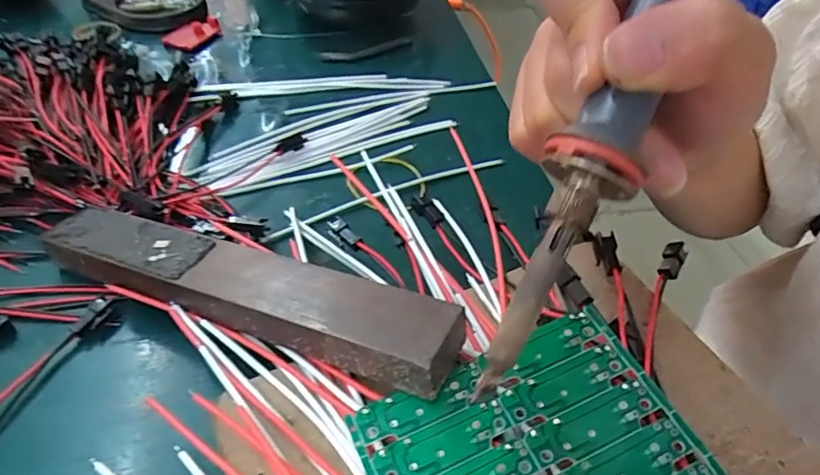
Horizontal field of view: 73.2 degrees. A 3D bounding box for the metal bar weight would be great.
[{"bbox_3d":[-0.068,0.020,0.208,0.183,0.017,0.032,13,45,25],"label":"metal bar weight"}]

